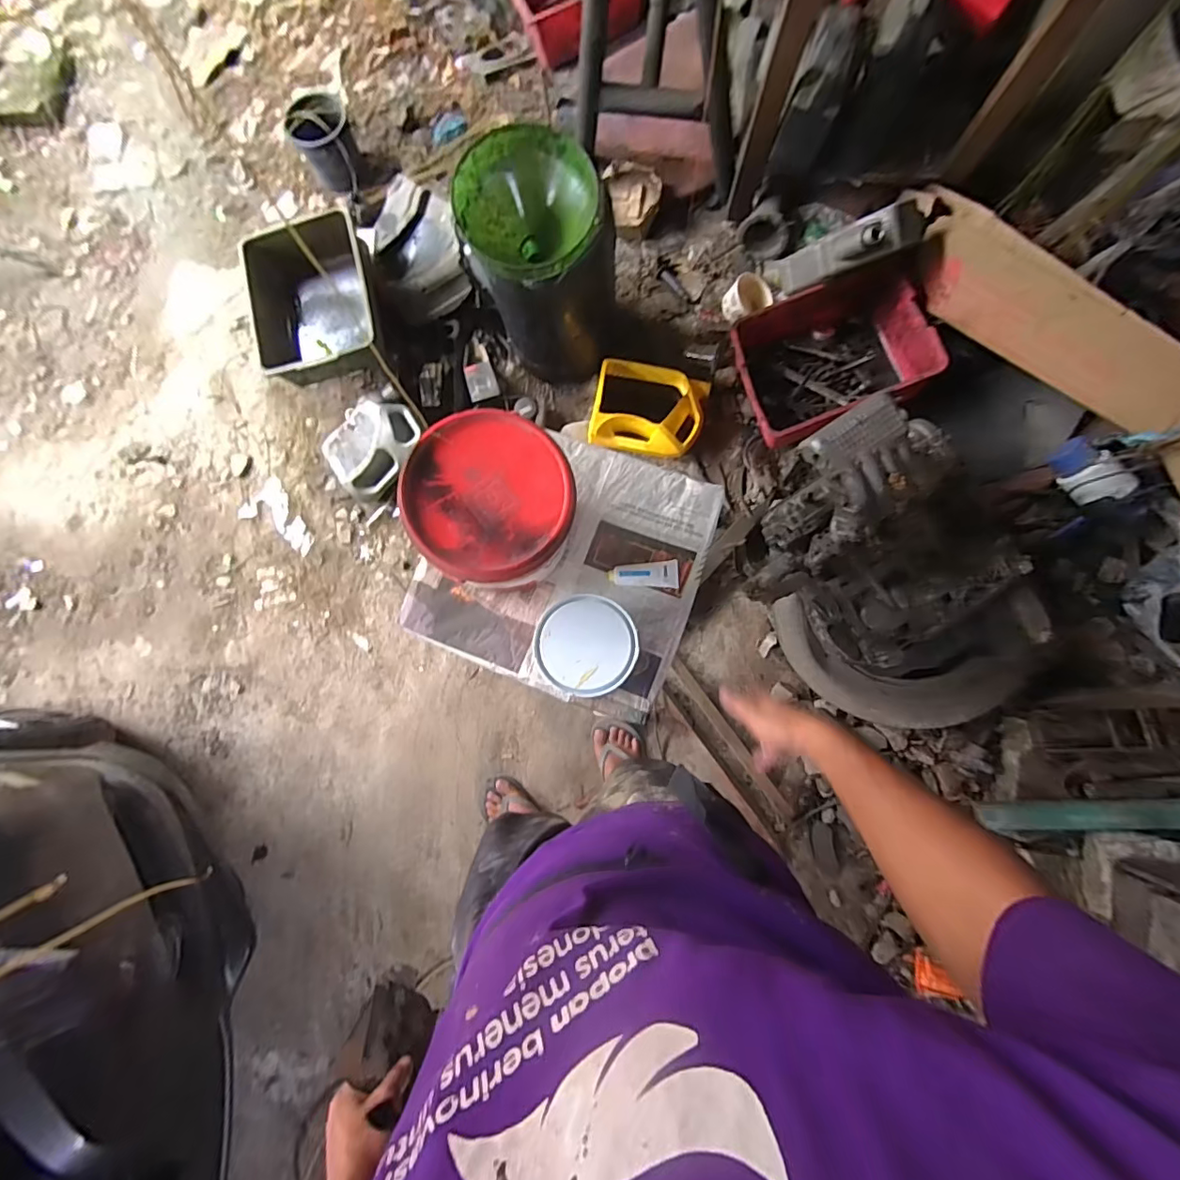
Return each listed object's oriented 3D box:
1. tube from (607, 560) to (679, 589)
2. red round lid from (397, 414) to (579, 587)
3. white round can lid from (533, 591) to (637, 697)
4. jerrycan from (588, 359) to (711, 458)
[{"bbox_3d":[0.073,-0.020,0.715,0.094,0.014,0.036,-4,82,1],"label":"tube"},{"bbox_3d":[-0.106,-0.100,0.556,0.171,0.036,0.174,0,82,2],"label":"red round lid"},{"bbox_3d":[-0.004,0.064,0.630,0.119,0.017,0.116,0,82,2],"label":"white round can lid"},{"bbox_3d":[0.162,-0.493,1.446,0.299,0.117,0.240,9,82,3],"label":"jerrycan"}]

